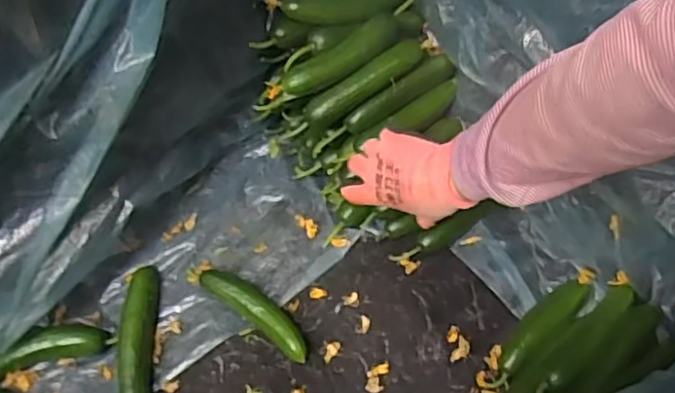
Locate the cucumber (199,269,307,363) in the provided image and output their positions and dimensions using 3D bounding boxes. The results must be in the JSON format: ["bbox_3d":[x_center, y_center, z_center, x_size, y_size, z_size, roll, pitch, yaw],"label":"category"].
[{"bbox_3d":[-0.090,0.127,0.687,0.147,0.029,0.032,34,70,19],"label":"cucumber"}]

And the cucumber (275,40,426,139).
[{"bbox_3d":[0.020,-0.119,0.682,0.184,0.037,0.031,-35,66,-13],"label":"cucumber"}]

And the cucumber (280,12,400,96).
[{"bbox_3d":[0.007,-0.153,0.668,0.148,0.029,0.030,-32,65,-13],"label":"cucumber"}]

